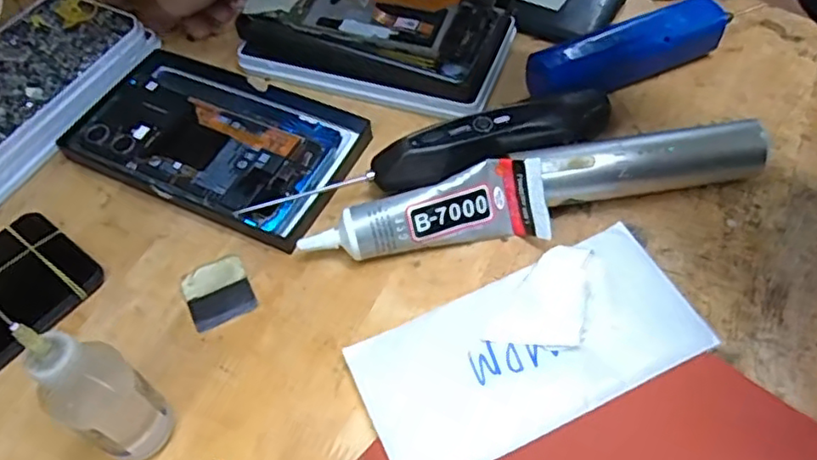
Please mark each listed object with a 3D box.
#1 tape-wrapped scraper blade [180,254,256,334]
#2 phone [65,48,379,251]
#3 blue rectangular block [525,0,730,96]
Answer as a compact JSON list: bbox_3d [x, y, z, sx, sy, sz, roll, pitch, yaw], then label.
[{"bbox_3d":[-0.106,0.034,0.360,0.034,0.004,0.040,-23,55,-12],"label":"tape-wrapped scraper blade"},{"bbox_3d":[-0.121,-0.059,0.416,0.172,0.021,0.109,19,57,18],"label":"phone"},{"bbox_3d":[0.142,-0.117,0.424,0.128,0.045,0.024,-13,54,-5],"label":"blue rectangular block"}]

